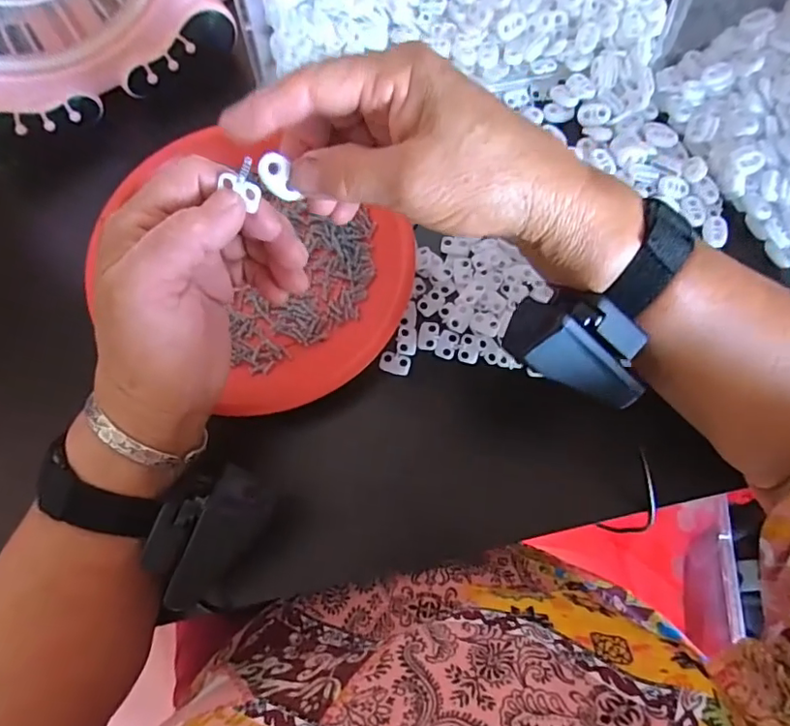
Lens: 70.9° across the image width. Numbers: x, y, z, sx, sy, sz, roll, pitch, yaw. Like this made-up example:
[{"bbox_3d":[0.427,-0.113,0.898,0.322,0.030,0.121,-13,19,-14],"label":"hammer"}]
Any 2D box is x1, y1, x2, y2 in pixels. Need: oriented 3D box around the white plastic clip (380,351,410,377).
[{"bbox_3d":[0.000,0.000,0.348,0.019,0.004,0.013,15,73,2],"label":"white plastic clip"}]

